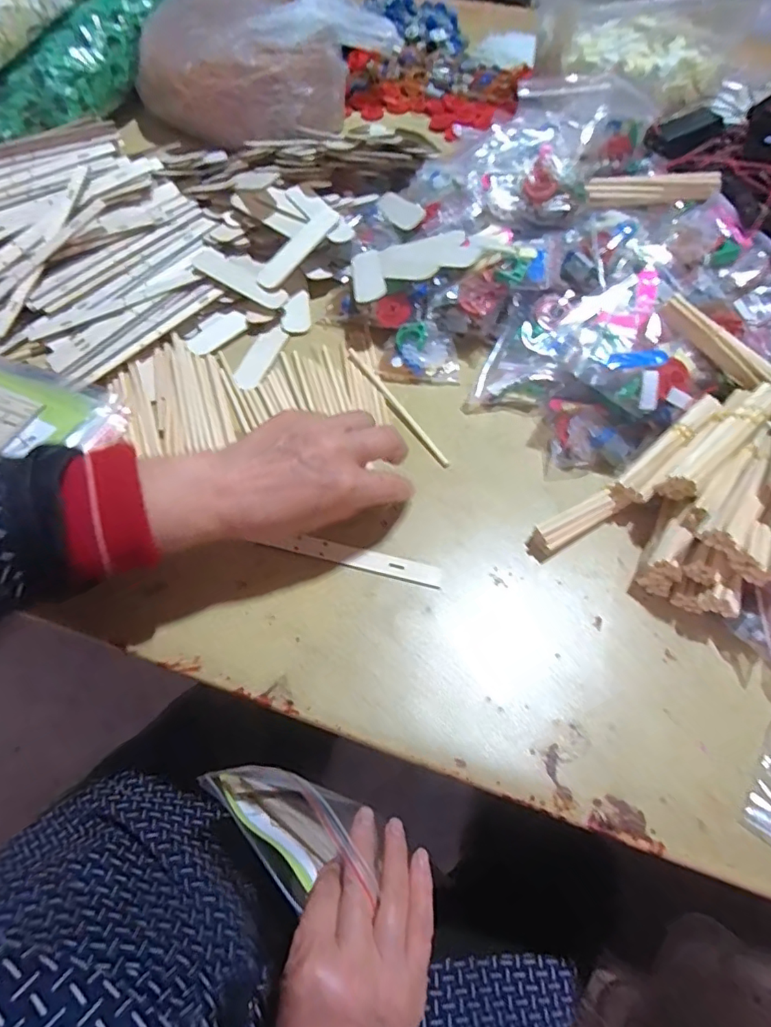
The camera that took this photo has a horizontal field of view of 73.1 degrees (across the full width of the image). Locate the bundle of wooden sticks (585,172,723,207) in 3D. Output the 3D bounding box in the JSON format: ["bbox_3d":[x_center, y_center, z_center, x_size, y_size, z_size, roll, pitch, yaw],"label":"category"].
[{"bbox_3d":[0.228,-0.279,0.448,0.101,0.014,0.021,11,64,22],"label":"bundle of wooden sticks"}]

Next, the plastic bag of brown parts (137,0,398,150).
[{"bbox_3d":[-0.162,-0.599,0.675,0.243,0.092,0.272,26,64,14],"label":"plastic bag of brown parts"}]

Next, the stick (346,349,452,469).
[{"bbox_3d":[0.011,-0.095,0.455,0.010,0.005,0.150,-30,65,-16],"label":"stick"}]

